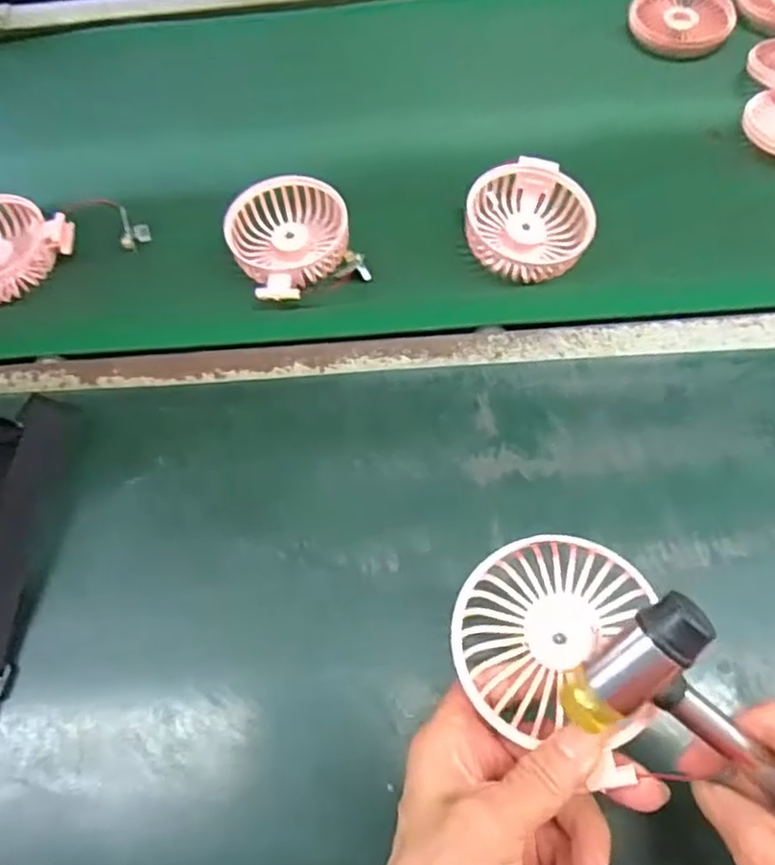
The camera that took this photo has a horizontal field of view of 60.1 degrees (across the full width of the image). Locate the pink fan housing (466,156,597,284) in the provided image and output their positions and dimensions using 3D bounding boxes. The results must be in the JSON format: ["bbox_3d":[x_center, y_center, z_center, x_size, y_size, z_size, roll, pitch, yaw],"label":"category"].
[{"bbox_3d":[0.104,-0.156,0.493,0.088,0.029,0.092,0,68,-1],"label":"pink fan housing"}]

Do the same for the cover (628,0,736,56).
[{"bbox_3d":[0.265,-0.369,0.592,0.080,0.021,0.070,-26,71,-11],"label":"cover"}]

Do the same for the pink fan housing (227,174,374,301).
[{"bbox_3d":[-0.071,-0.144,0.501,0.087,0.030,0.101,-19,70,-9],"label":"pink fan housing"}]

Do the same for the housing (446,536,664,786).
[{"bbox_3d":[0.076,0.091,0.299,0.089,0.024,0.090,-1,62,3],"label":"housing"}]

